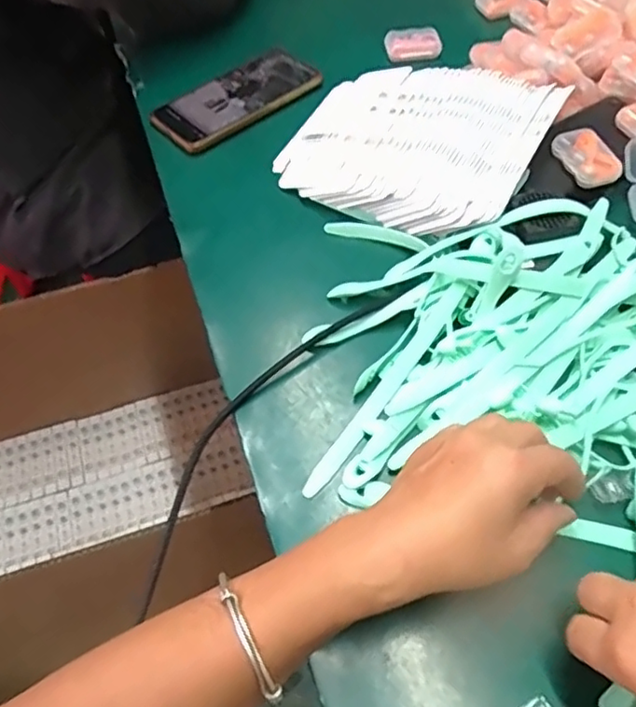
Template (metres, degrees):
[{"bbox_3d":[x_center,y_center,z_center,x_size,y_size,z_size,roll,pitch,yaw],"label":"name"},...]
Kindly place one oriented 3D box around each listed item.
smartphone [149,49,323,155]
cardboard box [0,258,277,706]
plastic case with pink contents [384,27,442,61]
[{"bbox_3d":[-0.077,-0.246,0.583,0.164,0.011,0.071,-36,63,-20],"label":"smartphone"},{"bbox_3d":[-0.339,0.167,0.793,0.464,0.333,0.370,-13,57,-7],"label":"cardboard box"},{"bbox_3d":[0.098,-0.317,0.626,0.056,0.019,0.024,-4,57,-1],"label":"plastic case with pink contents"}]

